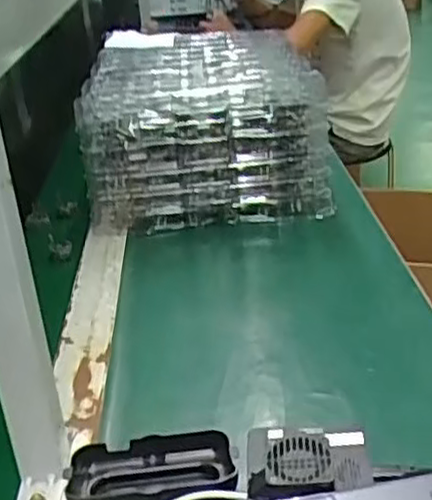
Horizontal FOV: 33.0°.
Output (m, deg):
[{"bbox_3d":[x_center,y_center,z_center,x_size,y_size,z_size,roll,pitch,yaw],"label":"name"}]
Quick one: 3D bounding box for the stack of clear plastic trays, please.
[{"bbox_3d":[-0.023,-0.170,0.976,0.277,0.176,0.330,-6,25,-3],"label":"stack of clear plastic trays"}]

